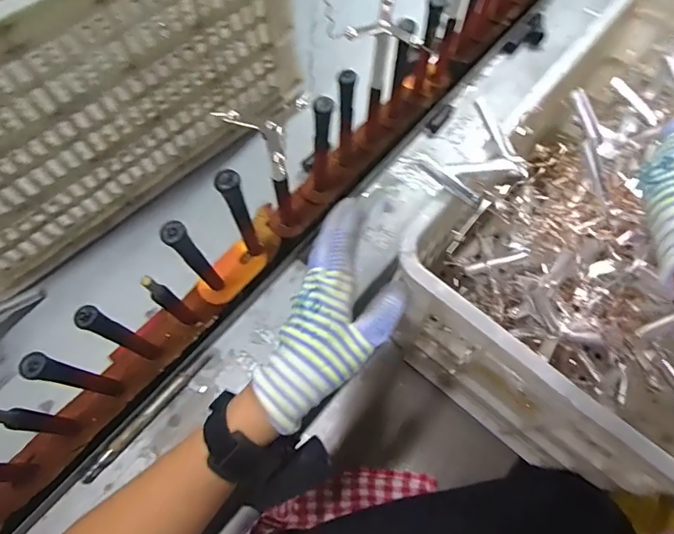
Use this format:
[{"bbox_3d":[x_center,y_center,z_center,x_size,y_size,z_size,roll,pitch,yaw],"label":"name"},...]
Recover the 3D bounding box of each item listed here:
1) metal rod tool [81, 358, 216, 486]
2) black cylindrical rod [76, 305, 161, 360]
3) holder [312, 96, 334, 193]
[{"bbox_3d":[-0.202,0.157,0.512,0.013,0.010,0.168,39,72,15],"label":"metal rod tool"},{"bbox_3d":[-0.203,0.066,0.452,0.021,0.139,0.021,0,67,0],"label":"black cylindrical rod"},{"bbox_3d":[-0.016,-0.128,0.523,0.024,0.133,0.025,-3,67,-2],"label":"holder"}]

